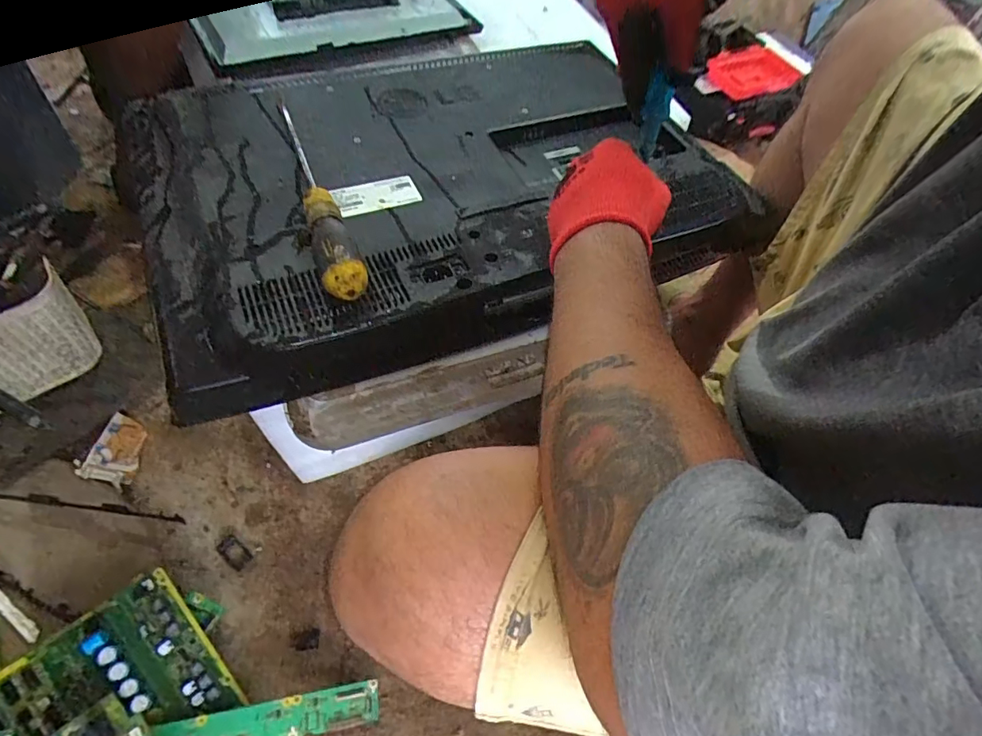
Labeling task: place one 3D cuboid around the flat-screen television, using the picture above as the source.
[{"bbox_3d":[-0.055,-0.197,0.527,0.557,0.093,0.369,-17,58,-17],"label":"flat-screen television"}]

